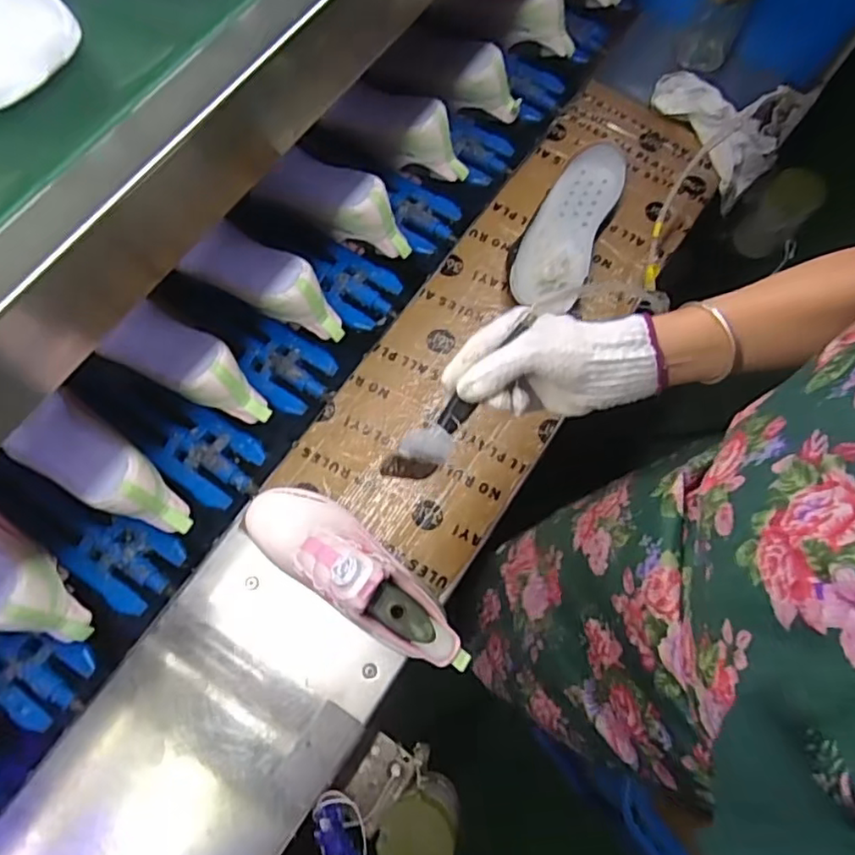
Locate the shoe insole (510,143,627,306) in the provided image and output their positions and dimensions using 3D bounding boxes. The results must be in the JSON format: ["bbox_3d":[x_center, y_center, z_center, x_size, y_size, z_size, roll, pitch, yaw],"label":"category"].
[{"bbox_3d":[0.175,-0.249,0.773,0.085,0.044,0.255,23,77,6],"label":"shoe insole"}]

